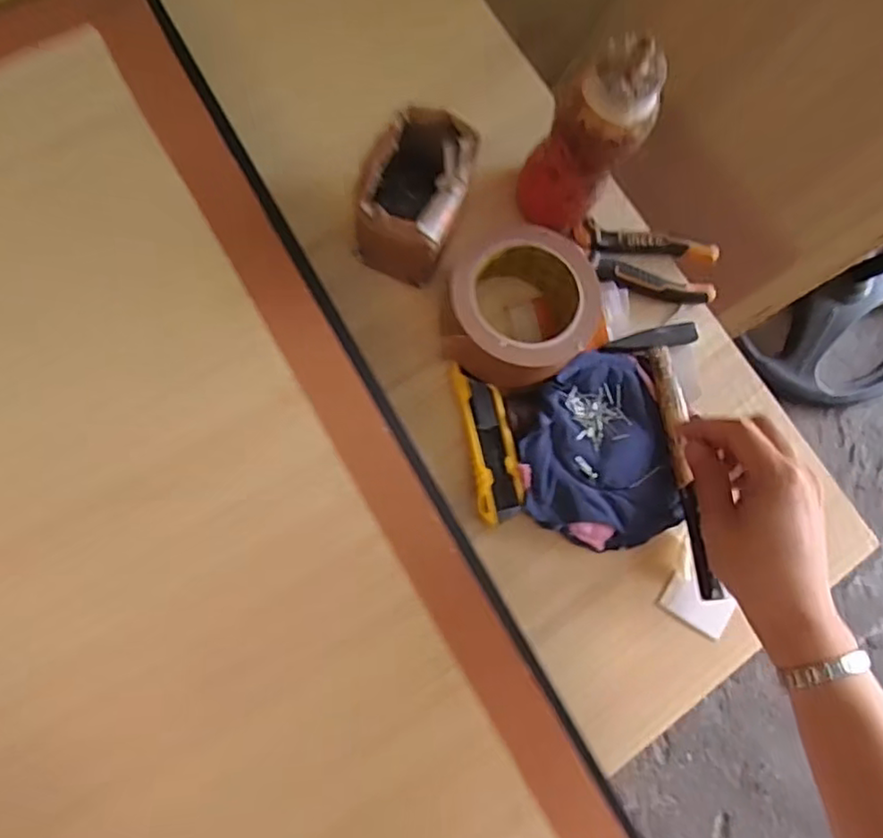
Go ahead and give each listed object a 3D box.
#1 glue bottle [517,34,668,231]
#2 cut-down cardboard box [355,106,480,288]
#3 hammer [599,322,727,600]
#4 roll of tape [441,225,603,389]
[{"bbox_3d":[0.093,-0.178,0.425,0.056,0.150,0.051,0,85,-5],"label":"glue bottle"},{"bbox_3d":[-0.022,-0.154,0.461,0.069,0.088,0.101,15,84,-3],"label":"cut-down cardboard box"},{"bbox_3d":[0.176,0.031,0.491,0.064,0.016,0.204,-7,81,-7],"label":"hammer"},{"bbox_3d":[0.051,-0.080,0.472,0.116,0.057,0.109,0,85,-5],"label":"roll of tape"}]

